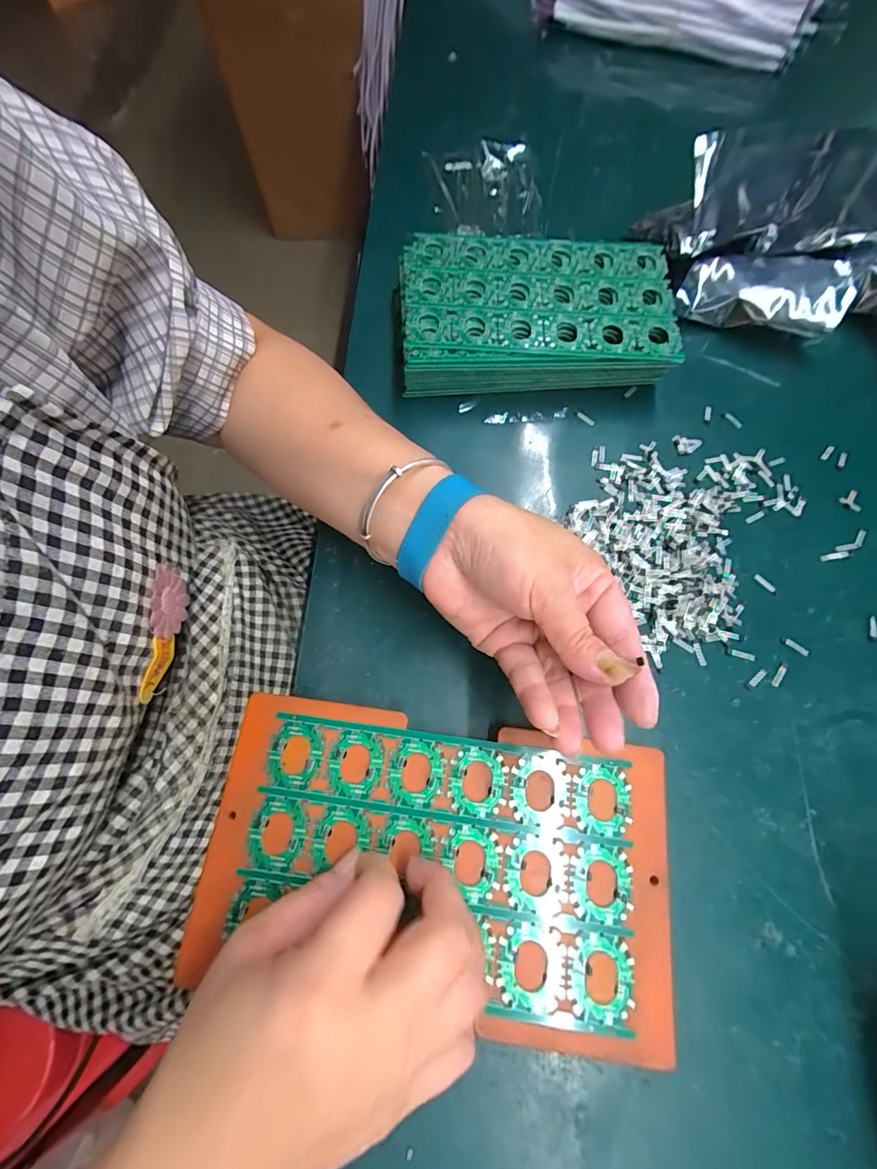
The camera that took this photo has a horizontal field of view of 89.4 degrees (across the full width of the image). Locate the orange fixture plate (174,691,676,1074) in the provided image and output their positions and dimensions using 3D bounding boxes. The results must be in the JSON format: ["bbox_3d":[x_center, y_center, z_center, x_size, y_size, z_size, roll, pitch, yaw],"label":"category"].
[{"bbox_3d":[-0.001,0.144,0.237,0.236,0.017,0.132,9,69,3],"label":"orange fixture plate"}]

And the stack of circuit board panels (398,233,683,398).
[{"bbox_3d":[0.077,-0.215,0.358,0.208,0.048,0.122,-2,68,-1],"label":"stack of circuit board panels"}]

